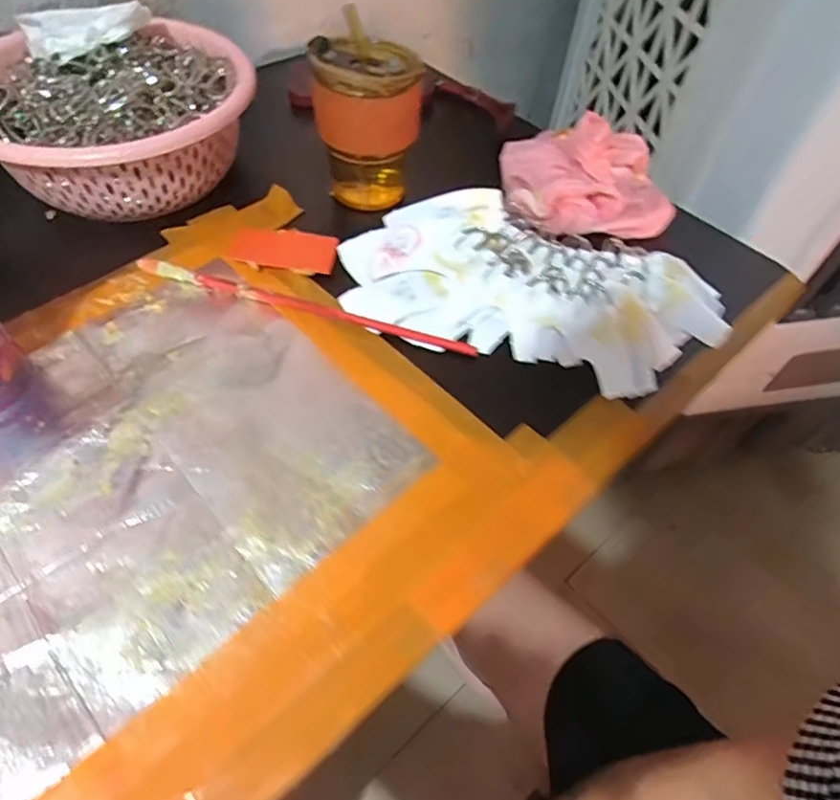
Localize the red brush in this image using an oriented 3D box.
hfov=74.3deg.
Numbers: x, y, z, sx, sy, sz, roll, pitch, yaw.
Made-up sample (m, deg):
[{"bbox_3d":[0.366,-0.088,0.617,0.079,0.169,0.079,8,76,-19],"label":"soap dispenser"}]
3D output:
[{"bbox_3d":[-0.086,-0.070,0.407,0.258,0.010,0.012,14,55,5],"label":"red brush"}]

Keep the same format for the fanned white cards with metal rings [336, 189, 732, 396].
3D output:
[{"bbox_3d":[0.081,-0.092,0.421,0.279,0.039,0.146,18,56,7],"label":"fanned white cards with metal rings"}]

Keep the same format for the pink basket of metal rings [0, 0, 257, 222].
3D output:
[{"bbox_3d":[-0.248,-0.236,0.458,0.220,0.095,0.174,-19,59,-17],"label":"pink basket of metal rings"}]

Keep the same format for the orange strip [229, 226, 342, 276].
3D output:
[{"bbox_3d":[-0.111,-0.122,0.451,0.087,0.004,0.045,8,53,5],"label":"orange strip"}]

